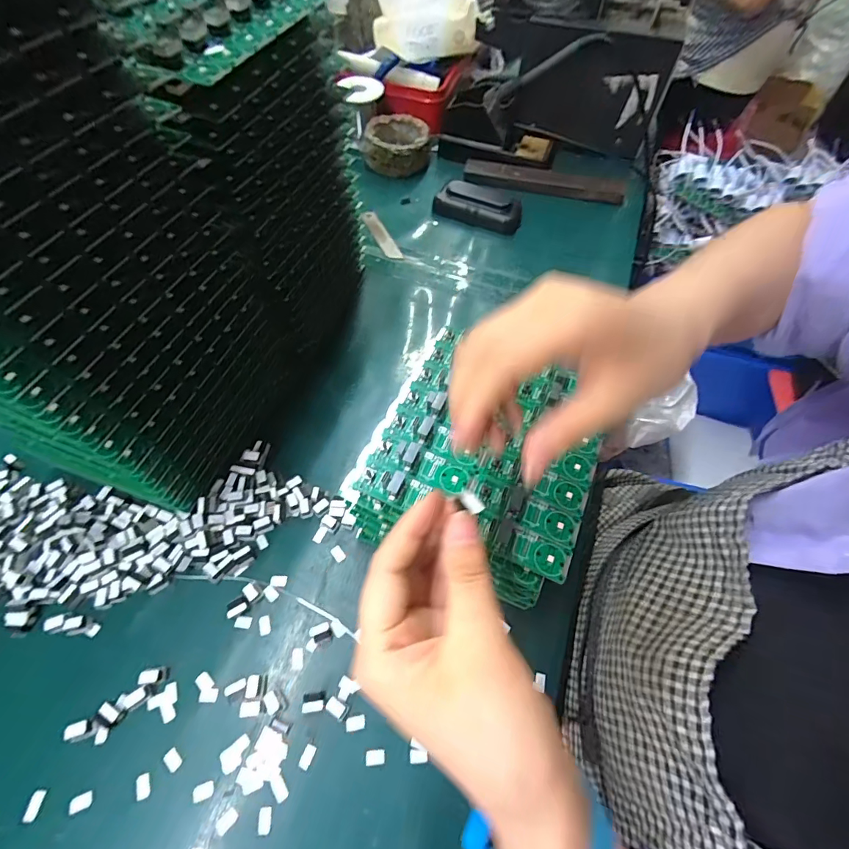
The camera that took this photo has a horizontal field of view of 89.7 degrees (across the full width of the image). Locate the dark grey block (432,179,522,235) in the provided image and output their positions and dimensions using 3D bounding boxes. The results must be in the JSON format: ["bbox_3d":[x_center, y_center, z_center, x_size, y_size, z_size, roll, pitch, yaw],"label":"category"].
[{"bbox_3d":[0.066,-0.275,0.540,0.113,0.033,0.043,10,60,5],"label":"dark grey block"}]

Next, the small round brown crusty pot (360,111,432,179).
[{"bbox_3d":[-0.038,-0.382,0.589,0.085,0.048,0.083,0,59,-1],"label":"small round brown crusty pot"}]

